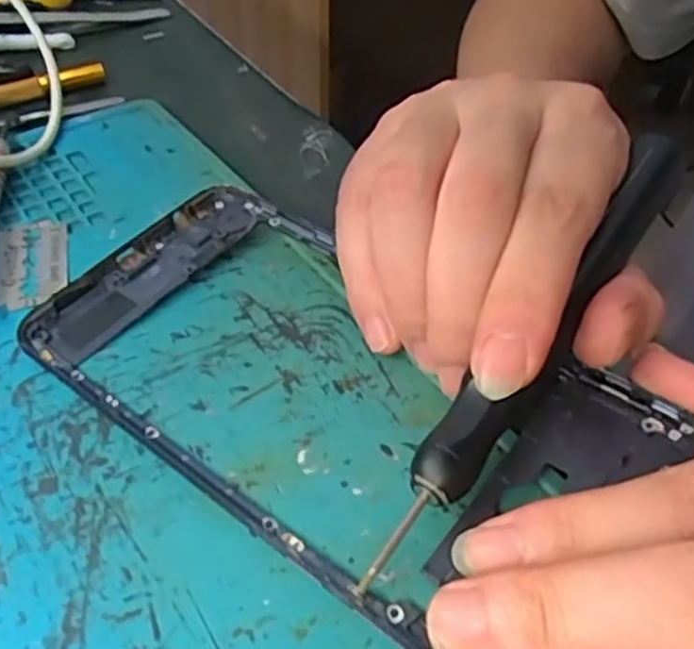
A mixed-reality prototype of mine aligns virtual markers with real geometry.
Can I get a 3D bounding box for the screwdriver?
[{"bbox_3d":[0.049,0.001,0.181,0.018,0.018,0.144,30,65,24],"label":"screwdriver"}]

